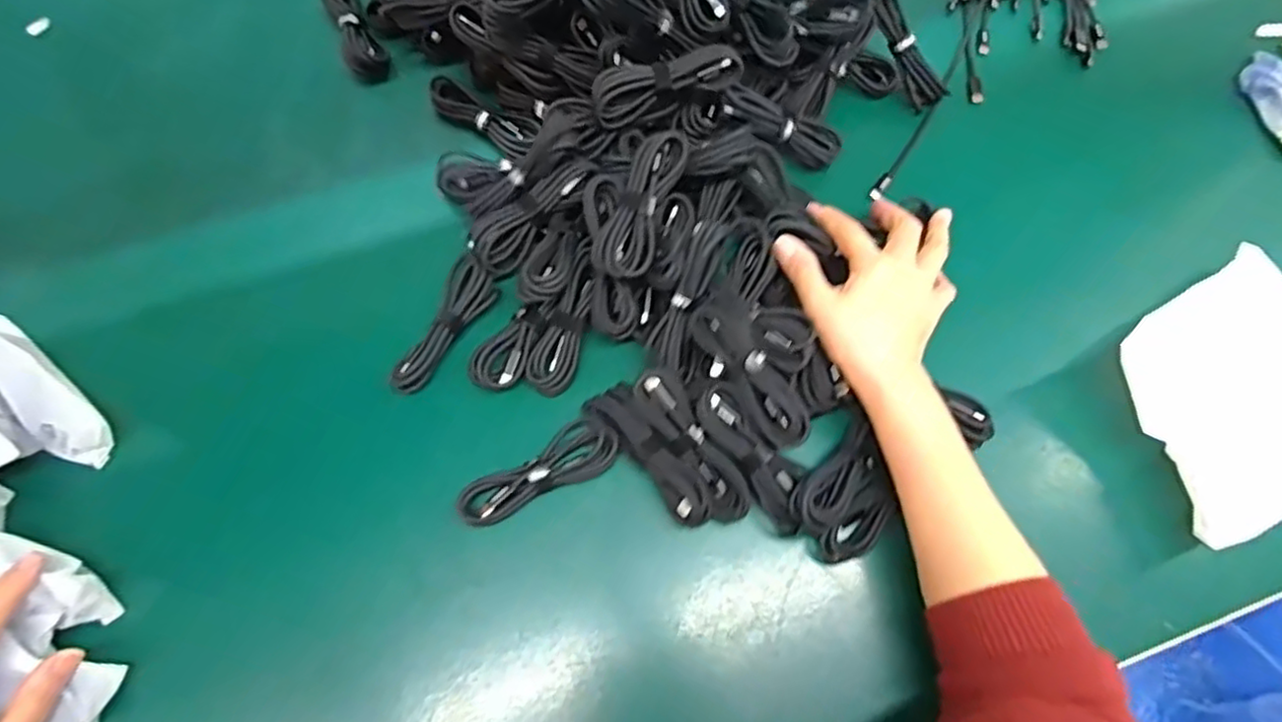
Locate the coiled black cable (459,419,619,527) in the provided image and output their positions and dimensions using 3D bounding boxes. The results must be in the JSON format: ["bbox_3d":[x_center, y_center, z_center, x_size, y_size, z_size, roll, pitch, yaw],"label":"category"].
[{"bbox_3d":[-0.068,0.077,0.446,0.109,0.011,0.038,-31,73,-12],"label":"coiled black cable"}]

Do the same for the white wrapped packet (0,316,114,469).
[{"bbox_3d":[-0.434,0.015,0.462,0.160,0.044,0.059,34,73,11],"label":"white wrapped packet"}]

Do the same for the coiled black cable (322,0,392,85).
[{"bbox_3d":[-0.255,-0.291,0.585,0.033,0.026,0.103,-28,72,-11],"label":"coiled black cable"}]

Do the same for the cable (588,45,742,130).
[{"bbox_3d":[0.017,-0.204,0.487,0.108,0.035,0.023,-15,70,-6],"label":"cable"}]

